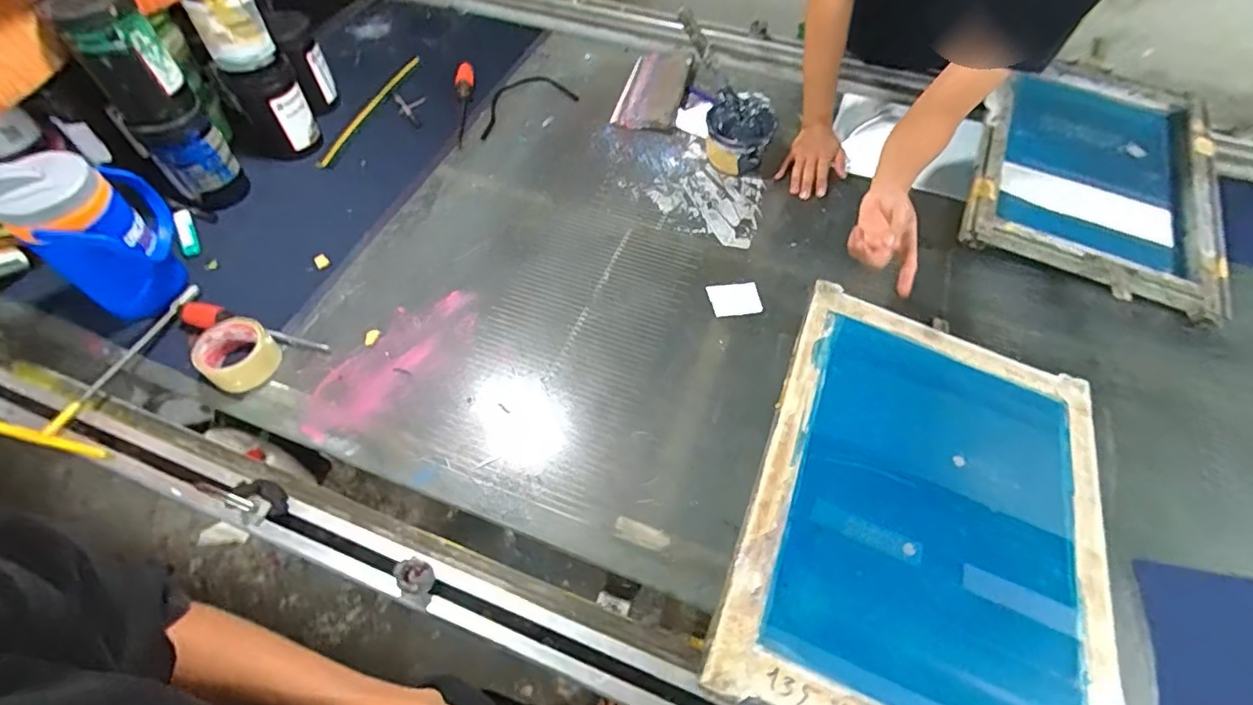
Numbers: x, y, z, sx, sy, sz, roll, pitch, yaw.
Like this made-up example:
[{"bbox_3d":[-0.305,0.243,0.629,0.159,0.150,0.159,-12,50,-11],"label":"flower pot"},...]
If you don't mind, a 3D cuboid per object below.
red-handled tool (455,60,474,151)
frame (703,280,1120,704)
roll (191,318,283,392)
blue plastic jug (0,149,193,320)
[{"bbox_3d":[-0.329,-0.500,1.155,0.043,0.045,0.270,-7,56,-6],"label":"red-handled tool"},{"bbox_3d":[0.348,0.180,0.661,0.387,0.033,0.563,23,55,8],"label":"frame"},{"bbox_3d":[-0.544,0.004,0.793,0.095,0.046,0.091,1,55,-1],"label":"roll"},{"bbox_3d":[-0.719,-0.162,0.793,0.103,0.222,0.157,36,62,21],"label":"blue plastic jug"}]

